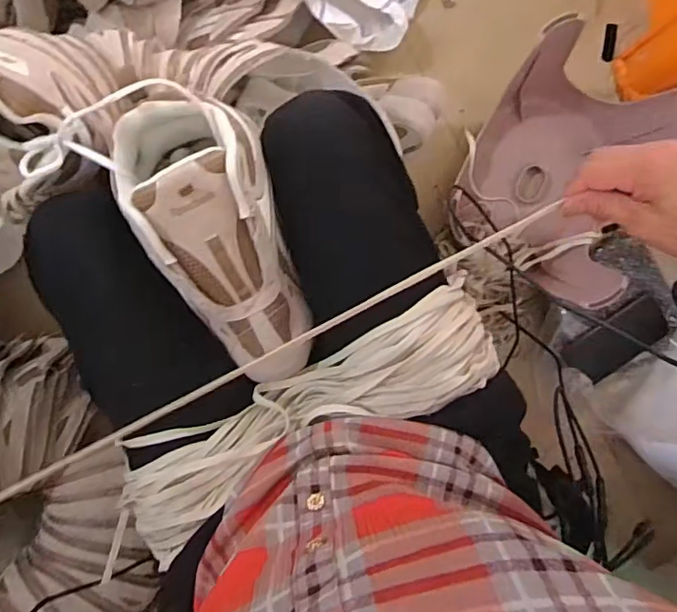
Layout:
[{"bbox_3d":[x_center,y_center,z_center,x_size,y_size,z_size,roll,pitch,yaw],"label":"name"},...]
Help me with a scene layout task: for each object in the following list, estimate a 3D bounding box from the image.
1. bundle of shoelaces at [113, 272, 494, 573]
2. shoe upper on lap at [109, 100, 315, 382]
[{"bbox_3d":[-0.032,0.097,0.476,0.359,0.050,0.103,-29,95,1],"label":"bundle of shoelaces"},{"bbox_3d":[-0.099,-0.055,0.457,0.110,0.096,0.231,-22,111,0],"label":"shoe upper on lap"}]

